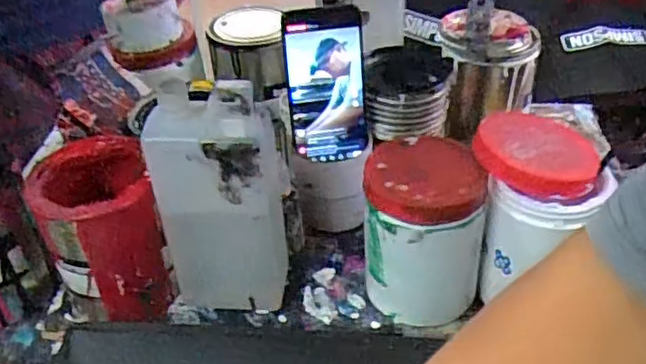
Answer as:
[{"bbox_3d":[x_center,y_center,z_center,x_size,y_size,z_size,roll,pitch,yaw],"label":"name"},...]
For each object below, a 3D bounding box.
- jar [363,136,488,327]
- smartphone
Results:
[{"bbox_3d":[0.088,0.047,0.546,0.095,0.141,0.103,5,39,12],"label":"jar"},{"bbox_3d":[0.004,-0.092,0.615,0.077,0.151,0.012,-10,27,-9],"label":"smartphone"}]

